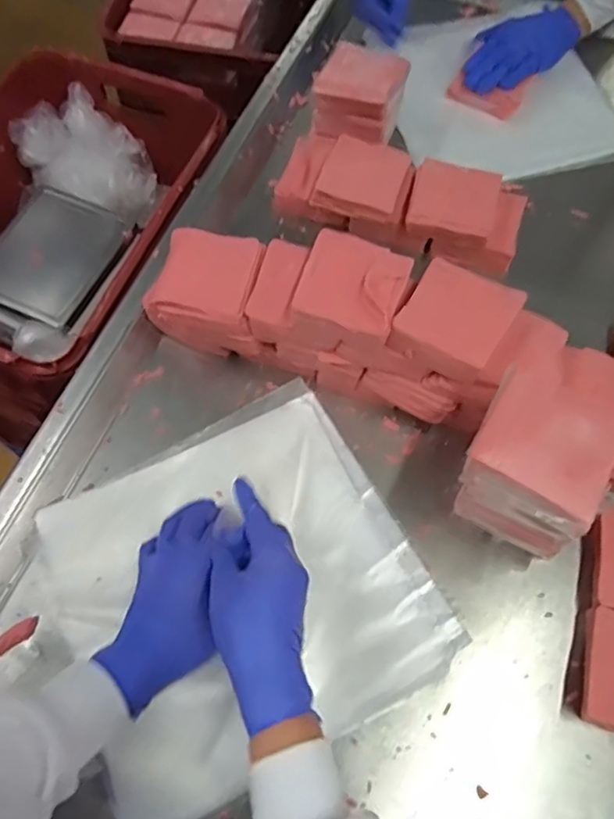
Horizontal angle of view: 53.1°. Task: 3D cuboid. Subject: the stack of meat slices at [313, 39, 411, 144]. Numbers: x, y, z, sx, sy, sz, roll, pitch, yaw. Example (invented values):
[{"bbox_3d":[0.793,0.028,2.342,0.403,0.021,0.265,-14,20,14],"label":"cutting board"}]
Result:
[{"bbox_3d":[0.061,-0.368,0.737,0.101,0.078,0.096,16,66,6],"label":"stack of meat slices"}]

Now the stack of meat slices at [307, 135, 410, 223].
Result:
[{"bbox_3d":[0.063,-0.257,0.687,0.089,0.020,0.094,18,66,7],"label":"stack of meat slices"}]

